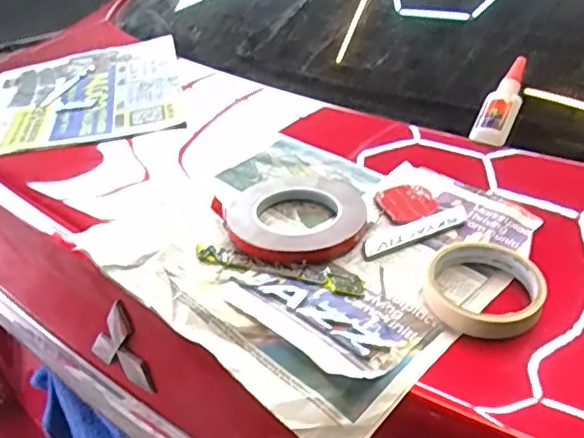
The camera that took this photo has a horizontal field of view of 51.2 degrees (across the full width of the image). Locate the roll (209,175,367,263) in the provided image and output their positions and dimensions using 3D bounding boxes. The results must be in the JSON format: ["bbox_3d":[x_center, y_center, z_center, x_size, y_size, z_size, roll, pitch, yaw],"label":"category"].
[{"bbox_3d":[0.009,-0.004,0.554,0.130,0.021,0.125,0,32,0],"label":"roll"}]

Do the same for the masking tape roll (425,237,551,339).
[{"bbox_3d":[0.147,0.049,0.465,0.088,0.020,0.088,0,32,0],"label":"masking tape roll"}]

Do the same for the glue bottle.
[{"bbox_3d":[0.233,-0.131,0.670,0.038,0.017,0.114,17,67,29],"label":"glue bottle"}]

